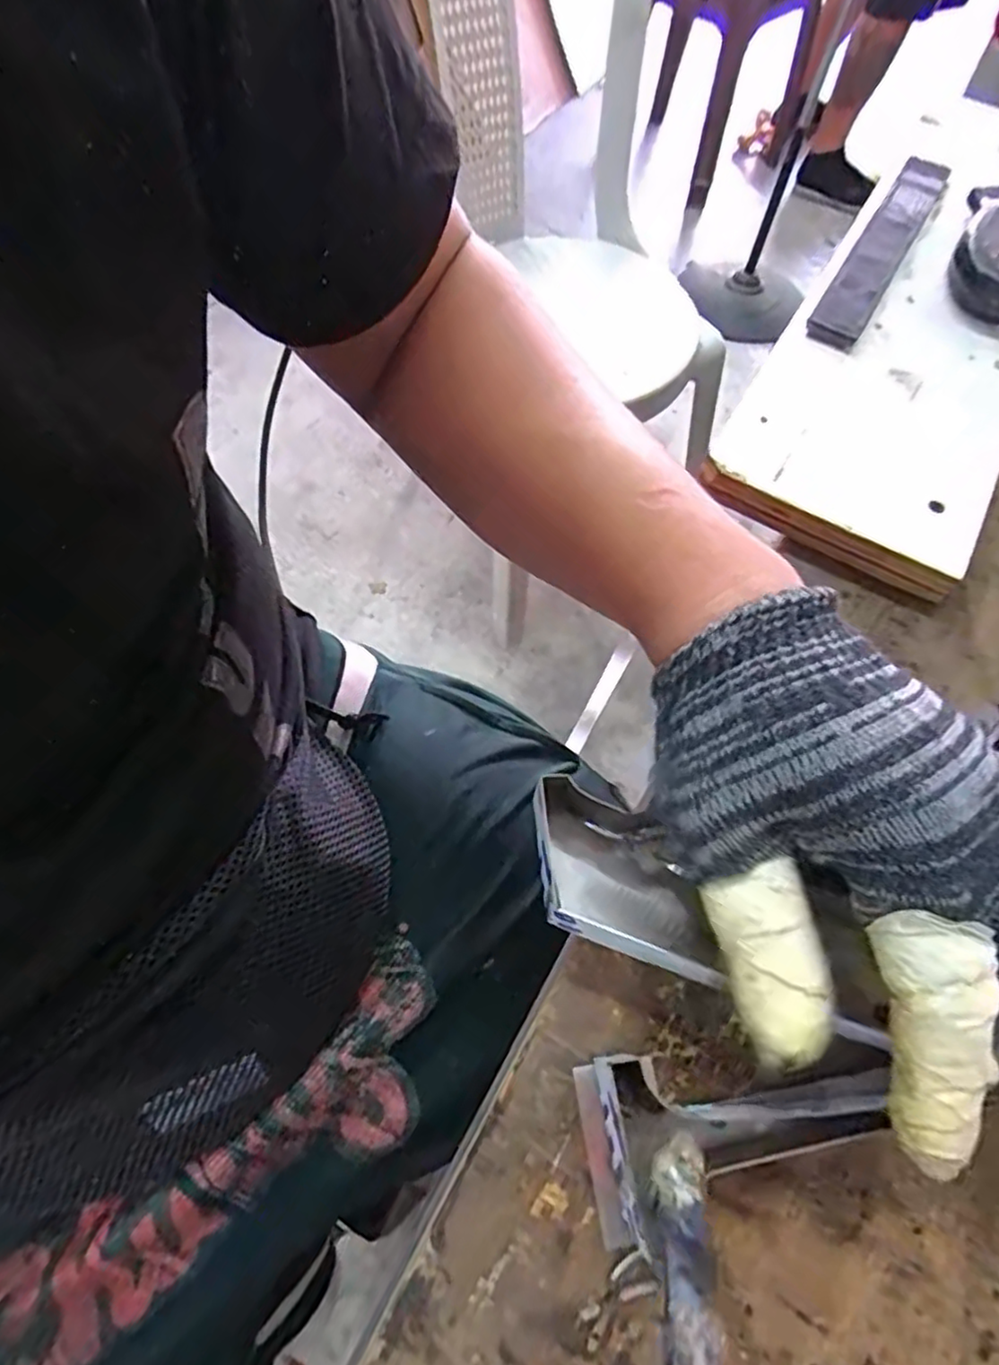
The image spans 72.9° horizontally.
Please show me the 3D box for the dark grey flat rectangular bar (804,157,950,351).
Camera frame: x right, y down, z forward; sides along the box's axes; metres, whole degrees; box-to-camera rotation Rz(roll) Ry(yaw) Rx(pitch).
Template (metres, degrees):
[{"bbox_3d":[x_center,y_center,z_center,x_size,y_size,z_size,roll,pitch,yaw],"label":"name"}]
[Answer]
[{"bbox_3d":[0.229,-0.263,0.403,0.027,0.014,0.219,29,65,12],"label":"dark grey flat rectangular bar"}]

